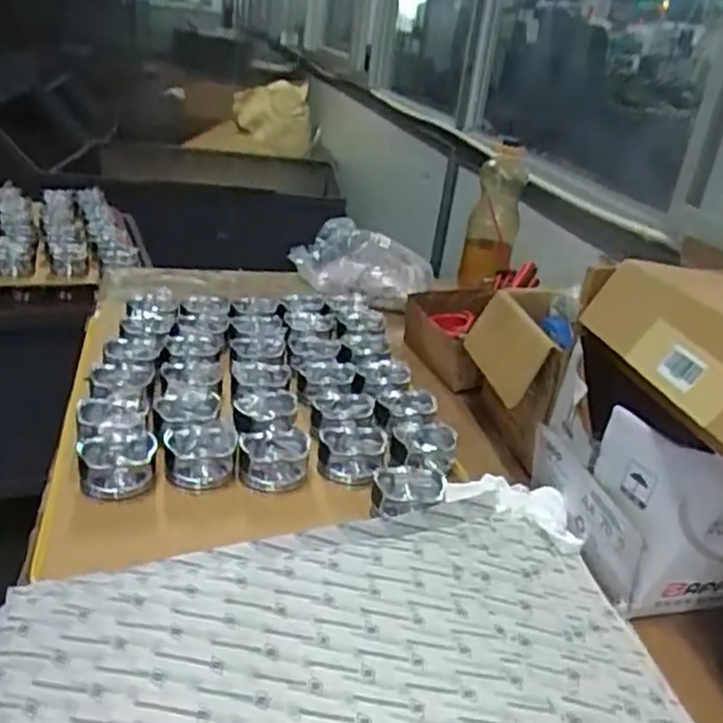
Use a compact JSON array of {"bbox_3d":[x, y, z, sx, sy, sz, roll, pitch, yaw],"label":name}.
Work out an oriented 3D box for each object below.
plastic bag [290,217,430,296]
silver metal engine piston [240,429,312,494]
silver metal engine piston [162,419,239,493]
[{"bbox_3d":[0.002,-0.206,1.393,0.270,0.089,0.177,12,27,6],"label":"plastic bag"},{"bbox_3d":[-0.103,0.113,0.843,0.081,0.041,0.088,6,26,-3],"label":"silver metal engine piston"},{"bbox_3d":[-0.190,0.107,0.828,0.081,0.044,0.085,3,26,-9],"label":"silver metal engine piston"}]

